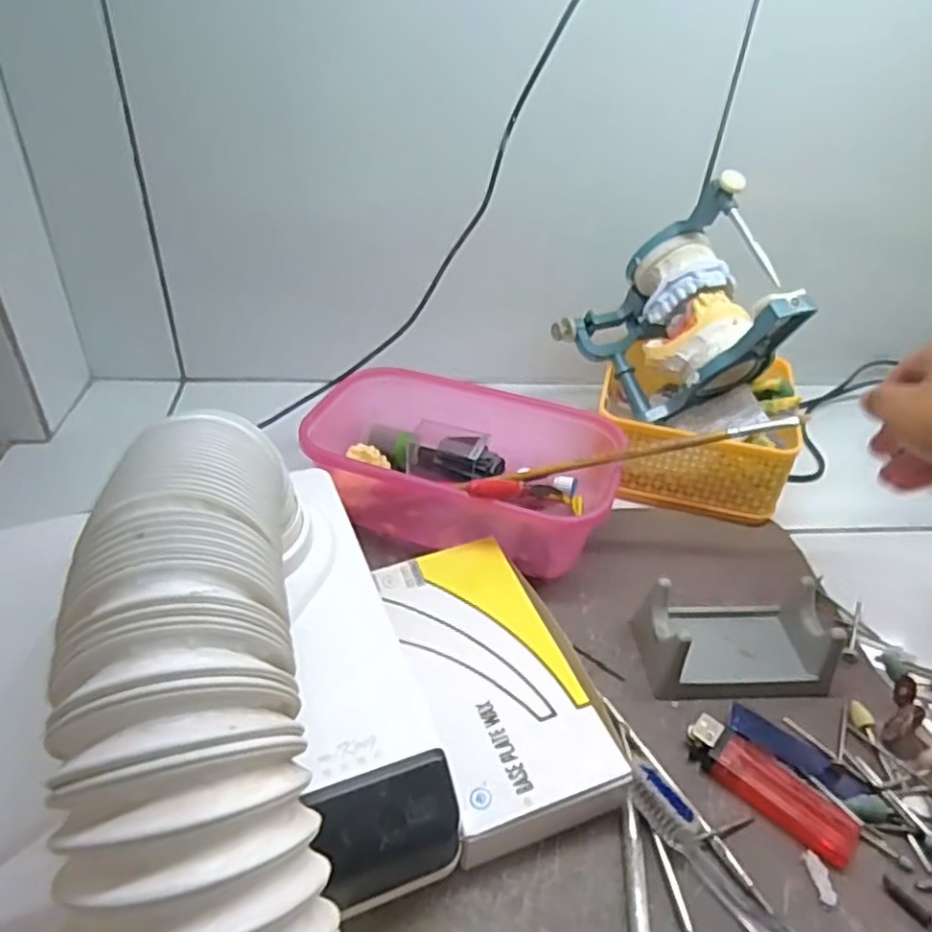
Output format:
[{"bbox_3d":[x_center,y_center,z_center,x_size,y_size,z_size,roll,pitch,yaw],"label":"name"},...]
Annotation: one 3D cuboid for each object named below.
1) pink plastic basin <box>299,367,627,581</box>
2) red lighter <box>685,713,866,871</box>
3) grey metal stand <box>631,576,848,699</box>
[{"bbox_3d":[0.002,-0.005,0.464,0.189,0.062,0.121,14,40,10],"label":"pink plastic basin"},{"bbox_3d":[0.143,0.149,0.329,0.079,0.011,0.028,34,47,30],"label":"red lighter"},{"bbox_3d":[0.148,0.091,0.380,0.098,0.037,0.058,3,39,-3],"label":"grey metal stand"}]

